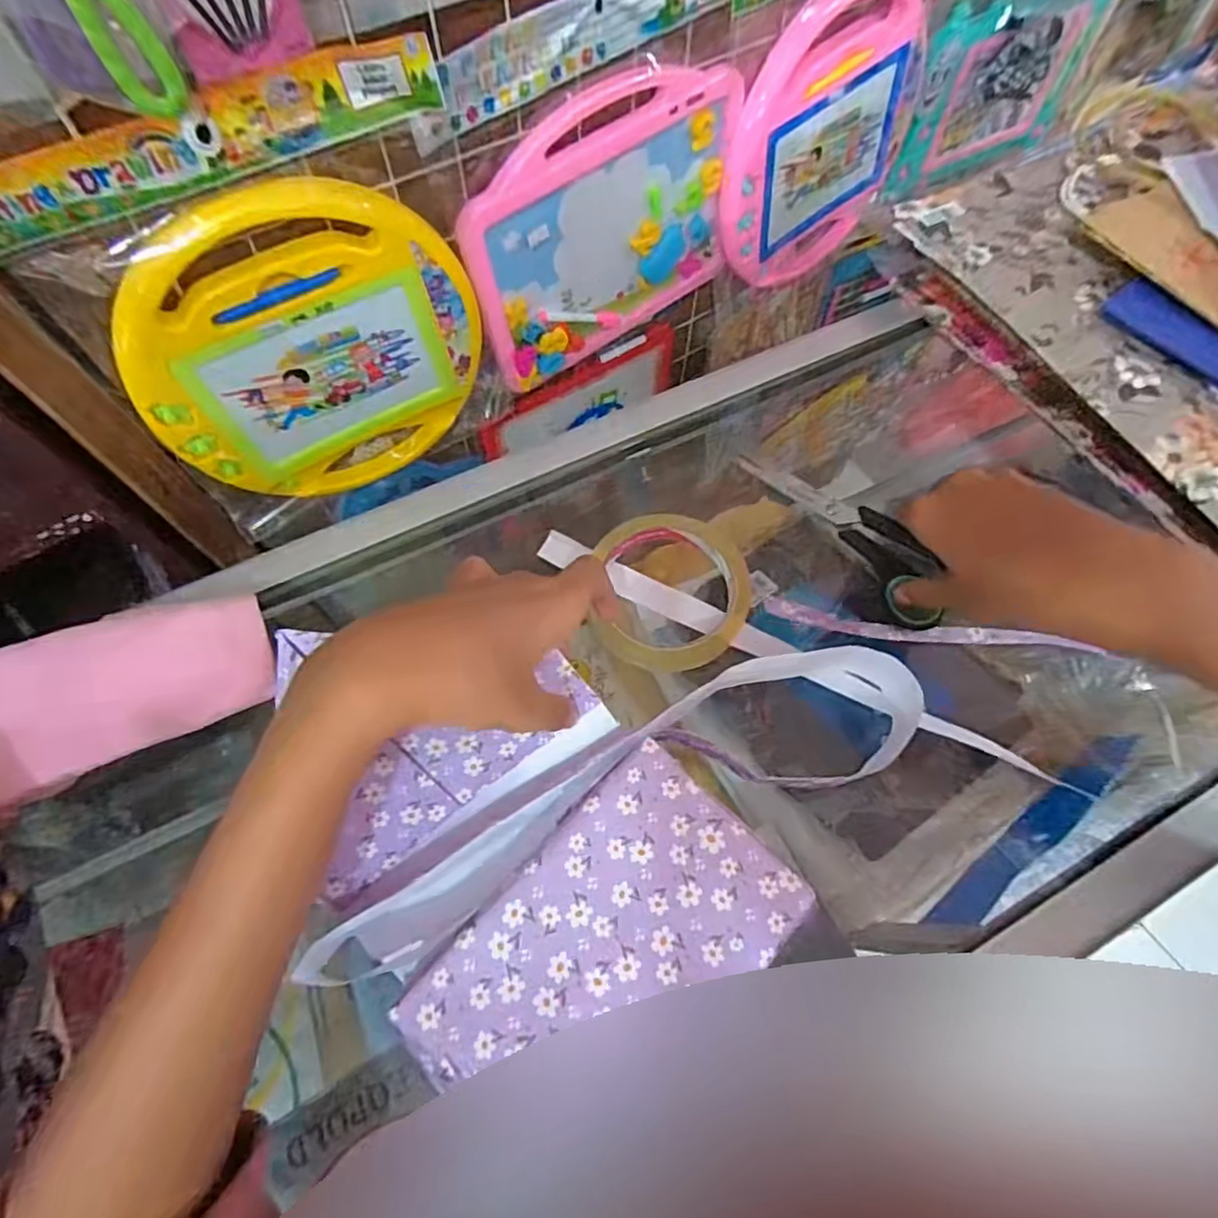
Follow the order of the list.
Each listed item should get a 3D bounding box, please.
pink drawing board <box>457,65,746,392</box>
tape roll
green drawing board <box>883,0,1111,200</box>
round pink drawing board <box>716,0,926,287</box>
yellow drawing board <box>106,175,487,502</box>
[{"bbox_3d":[0.000,-0.362,0.615,0.291,0.233,0.029,-34,70,-15],"label":"pink drawing board"},{"bbox_3d":[0.037,-0.012,0.360,0.086,0.021,0.094,0,65,-1],"label":"tape roll"},{"bbox_3d":[0.479,-0.635,0.770,0.309,0.184,0.035,-27,68,-13],"label":"green drawing board"},{"bbox_3d":[0.232,-0.496,0.681,0.271,0.250,0.046,-34,70,-16],"label":"round pink drawing board"},{"bbox_3d":[-0.244,-0.210,0.548,0.268,0.274,0.028,-28,68,-13],"label":"yellow drawing board"}]

